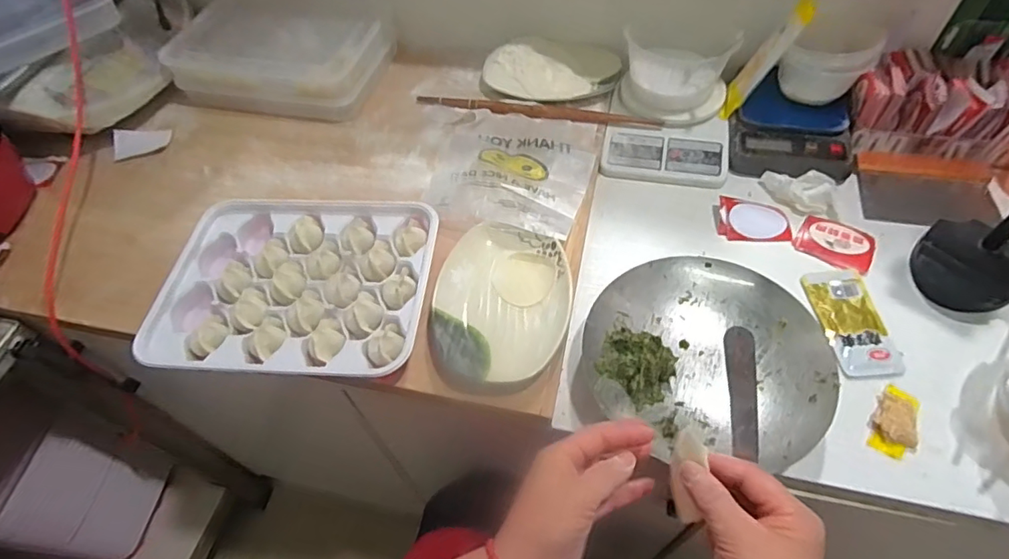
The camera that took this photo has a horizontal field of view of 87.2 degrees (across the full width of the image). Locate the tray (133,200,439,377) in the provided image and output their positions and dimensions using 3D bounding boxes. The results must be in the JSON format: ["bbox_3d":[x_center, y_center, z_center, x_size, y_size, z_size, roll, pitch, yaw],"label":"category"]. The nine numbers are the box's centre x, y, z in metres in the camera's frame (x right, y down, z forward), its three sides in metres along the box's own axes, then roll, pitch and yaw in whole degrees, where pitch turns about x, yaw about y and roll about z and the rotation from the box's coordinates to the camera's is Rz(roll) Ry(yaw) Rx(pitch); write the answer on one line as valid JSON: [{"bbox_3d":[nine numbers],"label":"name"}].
[{"bbox_3d":[-0.221,0.002,0.578,0.282,0.034,0.216,1,55,5],"label":"tray"}]

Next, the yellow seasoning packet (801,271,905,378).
[{"bbox_3d":[0.365,0.043,0.554,0.064,0.010,0.122,-6,54,0],"label":"yellow seasoning packet"}]

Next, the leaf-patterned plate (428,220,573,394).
[{"bbox_3d":[-0.003,0.025,0.552,0.136,0.020,0.193,6,55,9],"label":"leaf-patterned plate"}]

